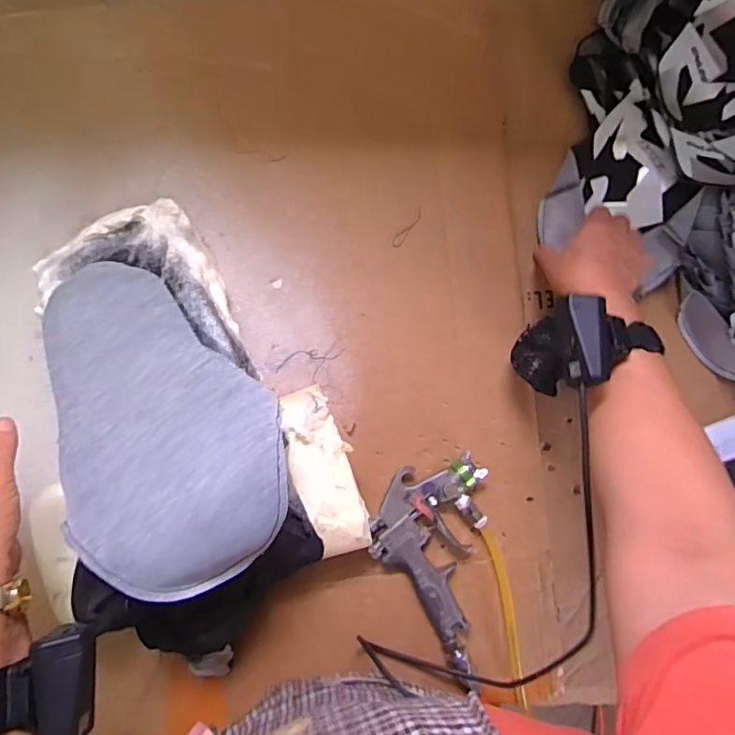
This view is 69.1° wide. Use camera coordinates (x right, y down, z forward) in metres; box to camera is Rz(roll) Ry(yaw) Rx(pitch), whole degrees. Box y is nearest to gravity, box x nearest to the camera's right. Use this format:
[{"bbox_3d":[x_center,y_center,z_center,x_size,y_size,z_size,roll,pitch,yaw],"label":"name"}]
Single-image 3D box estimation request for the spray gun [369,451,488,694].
[{"bbox_3d":[0.063,0.206,0.538,0.111,0.028,0.218,-3,89,-1],"label":"spray gun"}]

